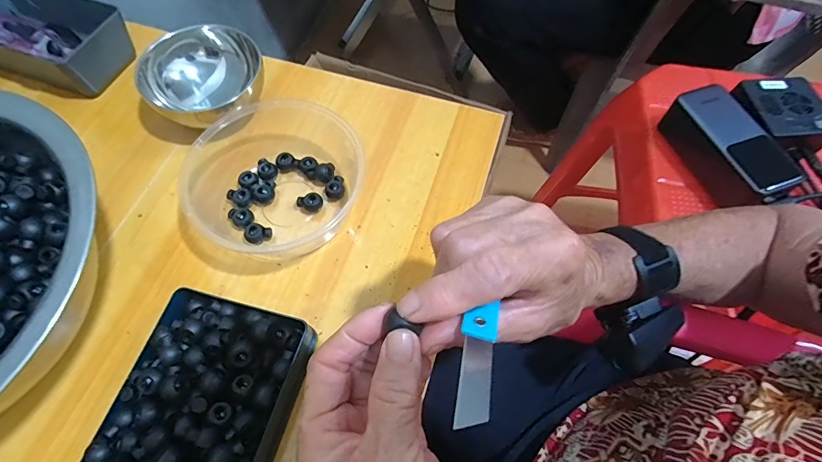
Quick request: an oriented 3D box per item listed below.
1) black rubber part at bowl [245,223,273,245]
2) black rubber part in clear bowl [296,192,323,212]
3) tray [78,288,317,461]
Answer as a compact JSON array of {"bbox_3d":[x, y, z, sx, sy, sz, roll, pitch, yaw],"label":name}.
[{"bbox_3d":[-0.131,0.003,0.366,0.021,0.014,0.015,8,63,3],"label":"black rubber part at bowl"},{"bbox_3d":[-0.091,-0.025,0.381,0.020,0.014,0.018,-39,70,-18],"label":"black rubber part in clear bowl"},{"bbox_3d":[-0.139,0.120,0.289,0.110,0.046,0.143,14,64,6],"label":"tray"}]

